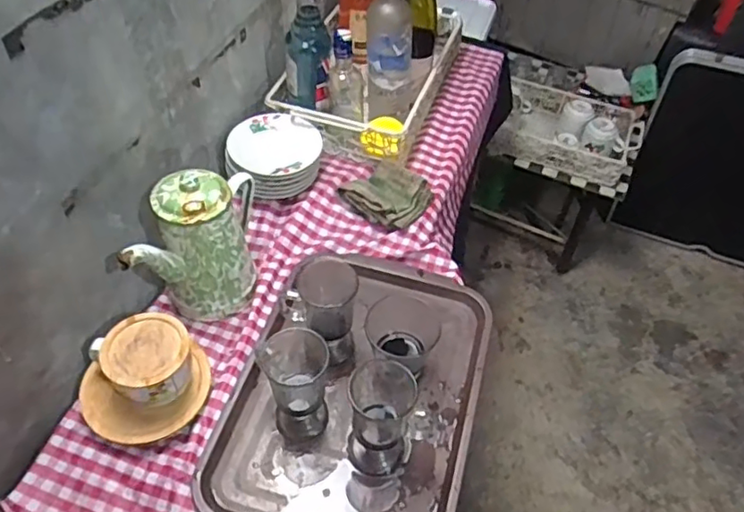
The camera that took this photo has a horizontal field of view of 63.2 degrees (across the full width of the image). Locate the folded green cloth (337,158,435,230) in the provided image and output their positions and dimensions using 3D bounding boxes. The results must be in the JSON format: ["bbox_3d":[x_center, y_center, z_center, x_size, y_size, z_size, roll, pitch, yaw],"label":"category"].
[{"bbox_3d":[0.028,-0.104,0.988,0.128,0.035,0.118,38,57,26],"label":"folded green cloth"}]

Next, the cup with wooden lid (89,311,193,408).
[{"bbox_3d":[-0.274,0.130,0.747,0.112,0.071,0.101,37,57,25],"label":"cup with wooden lid"}]

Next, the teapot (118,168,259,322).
[{"bbox_3d":[-0.233,-0.012,0.831,0.215,0.215,0.108,-36,60,-29],"label":"teapot"}]

